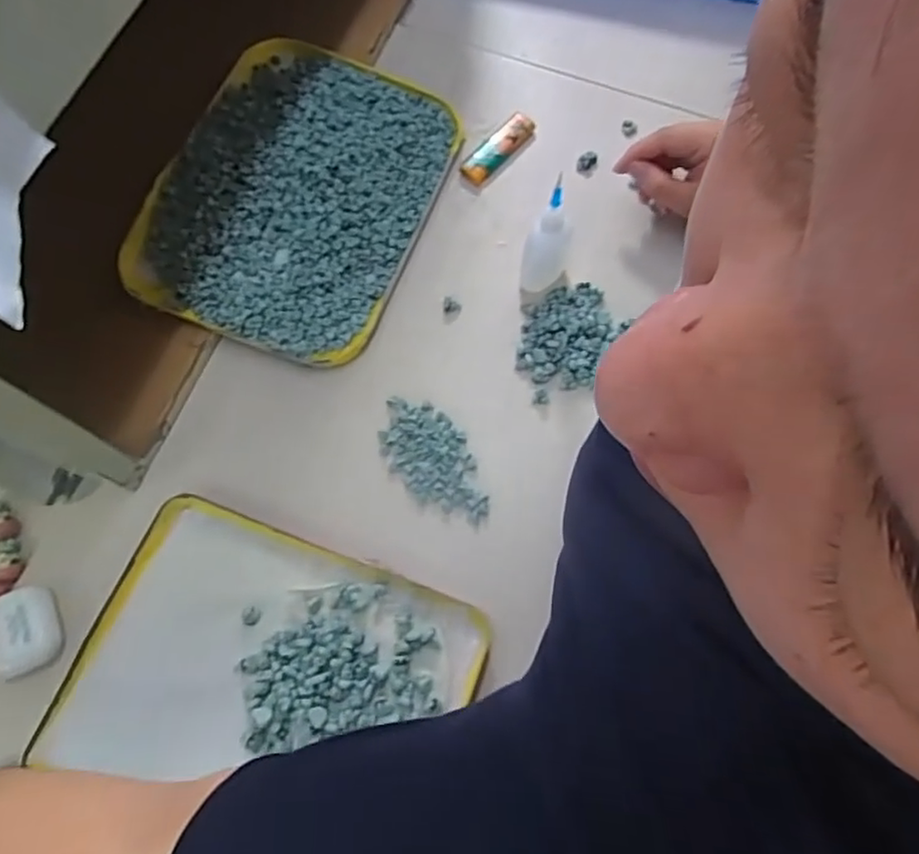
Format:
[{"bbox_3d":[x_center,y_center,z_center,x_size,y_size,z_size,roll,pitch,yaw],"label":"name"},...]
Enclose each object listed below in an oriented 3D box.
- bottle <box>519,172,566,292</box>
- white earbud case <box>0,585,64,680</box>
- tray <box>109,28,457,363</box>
[{"bbox_3d":[0.066,-0.139,0.474,0.028,0.102,0.042,19,71,5],"label":"bottle"},{"bbox_3d":[-0.288,0.135,0.419,0.040,0.019,0.053,-27,74,-11],"label":"white earbud case"},{"bbox_3d":[-0.130,-0.196,0.522,0.205,0.029,0.277,20,71,5],"label":"tray"}]

